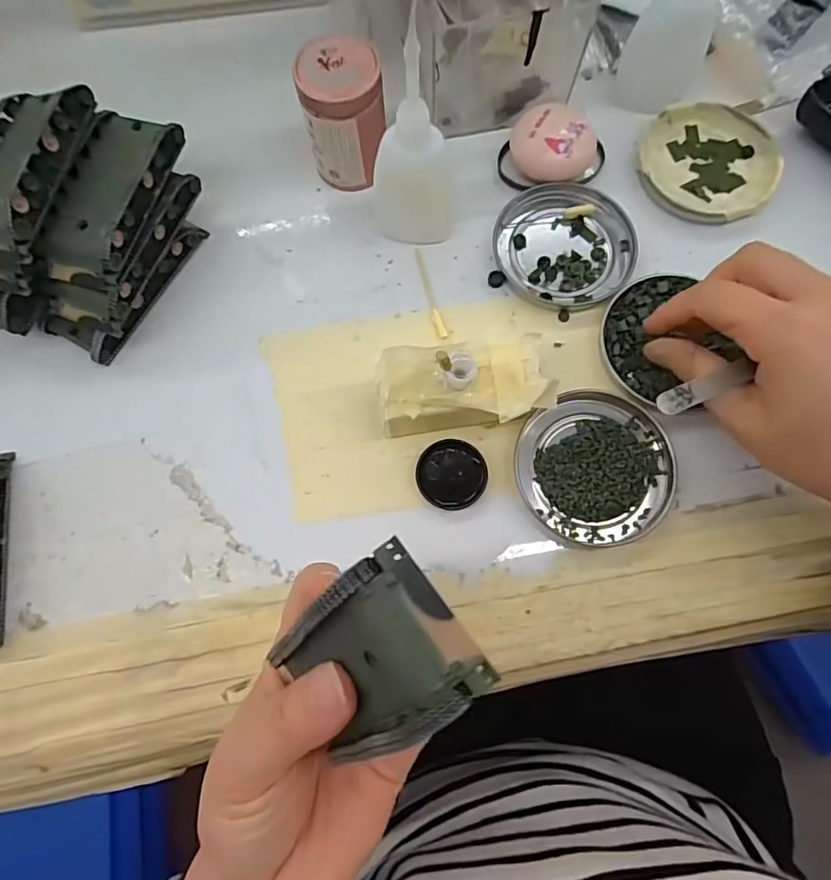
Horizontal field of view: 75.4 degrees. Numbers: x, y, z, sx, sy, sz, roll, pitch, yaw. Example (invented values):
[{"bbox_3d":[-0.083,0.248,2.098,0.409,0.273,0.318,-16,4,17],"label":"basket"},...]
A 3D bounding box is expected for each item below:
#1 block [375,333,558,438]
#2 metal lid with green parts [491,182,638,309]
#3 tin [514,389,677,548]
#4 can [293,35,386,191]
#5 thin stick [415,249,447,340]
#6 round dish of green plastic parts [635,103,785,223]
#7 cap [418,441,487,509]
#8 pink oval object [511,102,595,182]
[{"bbox_3d":[0.023,-0.025,0.271,0.085,0.042,0.045,-7,74,-1],"label":"block"},{"bbox_3d":[0.086,-0.113,0.311,0.078,0.008,0.073,0,74,1],"label":"metal lid with green parts"},{"bbox_3d":[0.091,0.013,0.276,0.076,0.008,0.079,0,77,0],"label":"tin"},{"bbox_3d":[-0.038,-0.176,0.298,0.043,0.067,0.035,-1,74,1],"label":"can"},{"bbox_3d":[0.008,-0.084,0.307,0.005,0.004,0.059,-15,77,-3],"label":"thin stick"},{"bbox_3d":[0.176,-0.167,0.322,0.079,0.012,0.080,0,74,1],"label":"round dish of green plastic parts"},{"bbox_3d":[0.019,0.018,0.277,0.036,0.005,0.035,0,74,1],"label":"cap"},{"bbox_3d":[0.081,-0.173,0.318,0.045,0.022,0.042,-12,74,-3],"label":"pink oval object"}]

